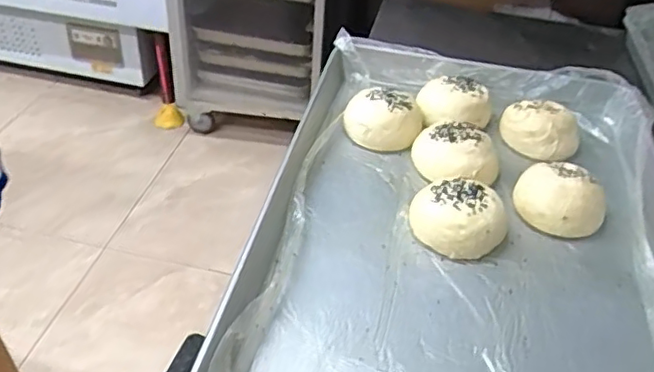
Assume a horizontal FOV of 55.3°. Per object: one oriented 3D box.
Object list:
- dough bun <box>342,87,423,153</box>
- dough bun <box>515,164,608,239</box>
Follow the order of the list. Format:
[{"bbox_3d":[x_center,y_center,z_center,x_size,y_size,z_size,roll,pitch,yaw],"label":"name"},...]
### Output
[{"bbox_3d":[0.068,-0.083,0.757,0.093,0.044,0.085,8,39,8],"label":"dough bun"},{"bbox_3d":[0.245,0.015,0.657,0.091,0.046,0.079,13,40,13],"label":"dough bun"}]

